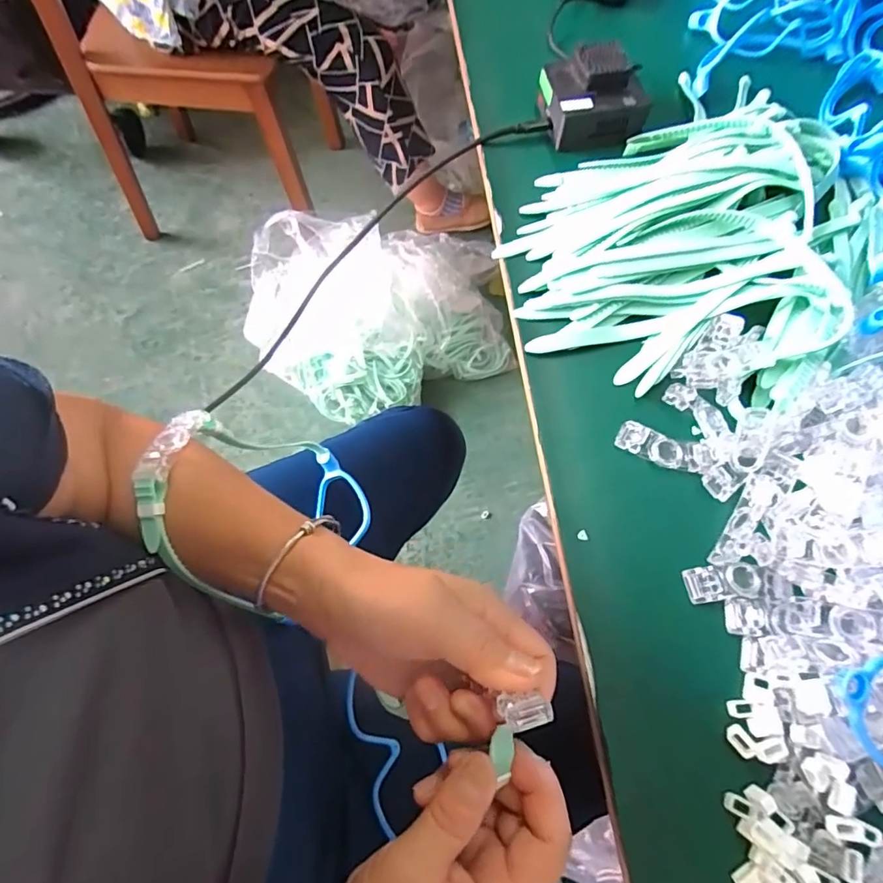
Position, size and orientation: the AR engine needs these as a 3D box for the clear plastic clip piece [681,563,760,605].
[{"bbox_3d":[0.163,0.082,0.300,0.042,0.007,0.020,-6,67,-3],"label":"clear plastic clip piece"}]

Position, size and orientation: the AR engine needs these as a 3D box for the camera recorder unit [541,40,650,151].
[{"bbox_3d":[0.129,-0.295,0.440,0.079,0.041,0.071,-8,67,-5],"label":"camera recorder unit"}]

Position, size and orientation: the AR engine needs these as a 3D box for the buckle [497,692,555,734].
[{"bbox_3d":[0.035,0.111,0.212,0.020,0.004,0.013,-13,67,-3],"label":"buckle"}]

